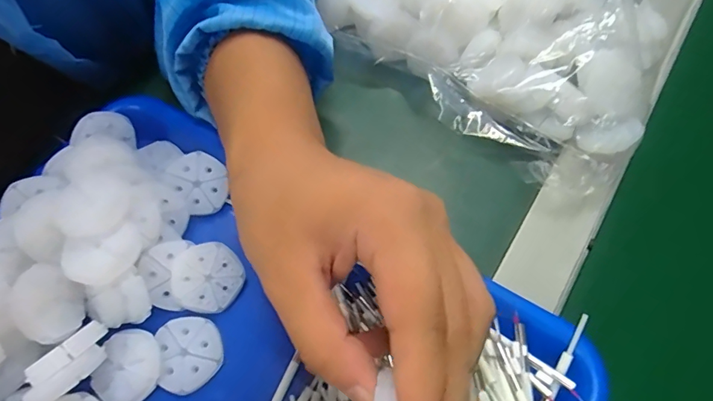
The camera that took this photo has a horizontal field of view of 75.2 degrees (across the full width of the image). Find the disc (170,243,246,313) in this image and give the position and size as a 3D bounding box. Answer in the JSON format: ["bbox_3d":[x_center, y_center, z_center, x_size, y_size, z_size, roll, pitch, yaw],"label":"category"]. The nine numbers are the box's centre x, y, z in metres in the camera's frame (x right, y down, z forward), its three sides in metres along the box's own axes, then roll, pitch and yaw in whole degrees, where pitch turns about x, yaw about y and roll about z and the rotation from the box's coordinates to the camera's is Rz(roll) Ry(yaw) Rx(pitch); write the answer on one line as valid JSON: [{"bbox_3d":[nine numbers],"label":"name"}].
[{"bbox_3d":[-0.083,0.043,0.259,0.037,0.004,0.037,1,88,-17],"label":"disc"}]

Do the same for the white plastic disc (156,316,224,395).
[{"bbox_3d":[-0.089,0.081,0.248,0.032,0.005,0.038,-13,66,-6],"label":"white plastic disc"}]

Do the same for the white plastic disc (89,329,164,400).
[{"bbox_3d":[-0.119,0.088,0.241,0.034,0.009,0.036,0,65,0],"label":"white plastic disc"}]

